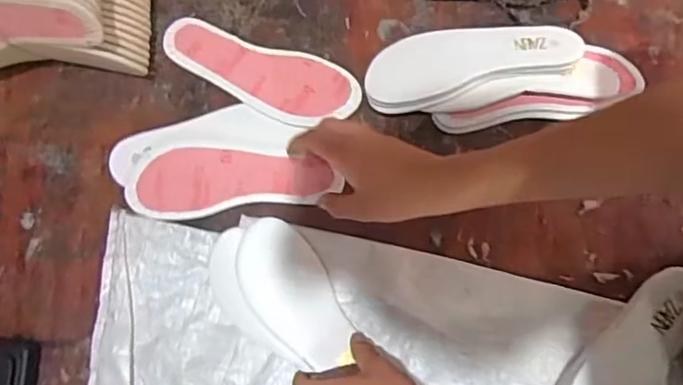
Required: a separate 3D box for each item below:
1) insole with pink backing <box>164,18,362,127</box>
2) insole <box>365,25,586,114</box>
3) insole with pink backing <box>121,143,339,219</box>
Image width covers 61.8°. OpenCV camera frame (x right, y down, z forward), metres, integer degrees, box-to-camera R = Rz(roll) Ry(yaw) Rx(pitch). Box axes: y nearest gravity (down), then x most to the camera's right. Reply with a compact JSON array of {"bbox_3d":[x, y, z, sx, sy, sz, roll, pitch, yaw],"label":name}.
[{"bbox_3d":[-0.089,-0.125,0.608,0.216,0.010,0.081,18,74,5],"label":"insole with pink backing"},{"bbox_3d":[0.133,-0.137,0.590,0.215,0.019,0.077,-11,68,5],"label":"insole"},{"bbox_3d":[-0.113,-0.013,0.585,0.208,0.013,0.070,-2,79,1],"label":"insole with pink backing"}]

